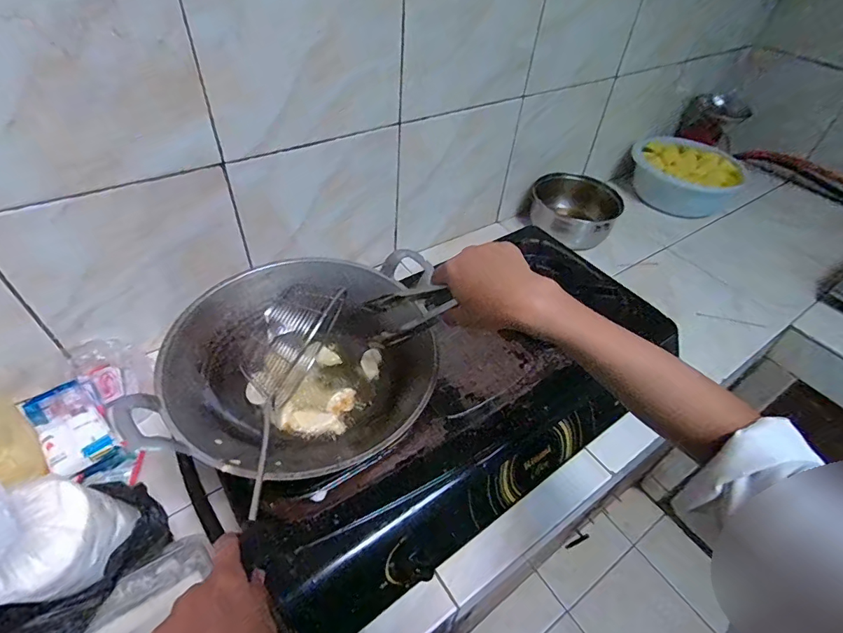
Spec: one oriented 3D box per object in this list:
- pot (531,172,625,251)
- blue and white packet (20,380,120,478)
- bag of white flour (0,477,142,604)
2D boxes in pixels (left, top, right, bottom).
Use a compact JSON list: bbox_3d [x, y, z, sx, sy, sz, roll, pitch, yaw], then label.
[{"bbox_3d":[0.368,-0.264,1.075,0.205,0.081,0.207,3,46,-3],"label":"pot"},{"bbox_3d":[-0.497,0.153,0.619,0.139,0.029,0.074,35,53,25],"label":"blue and white packet"},{"bbox_3d":[-0.374,0.196,0.418,0.085,0.191,0.118,25,49,17],"label":"bag of white flour"}]

